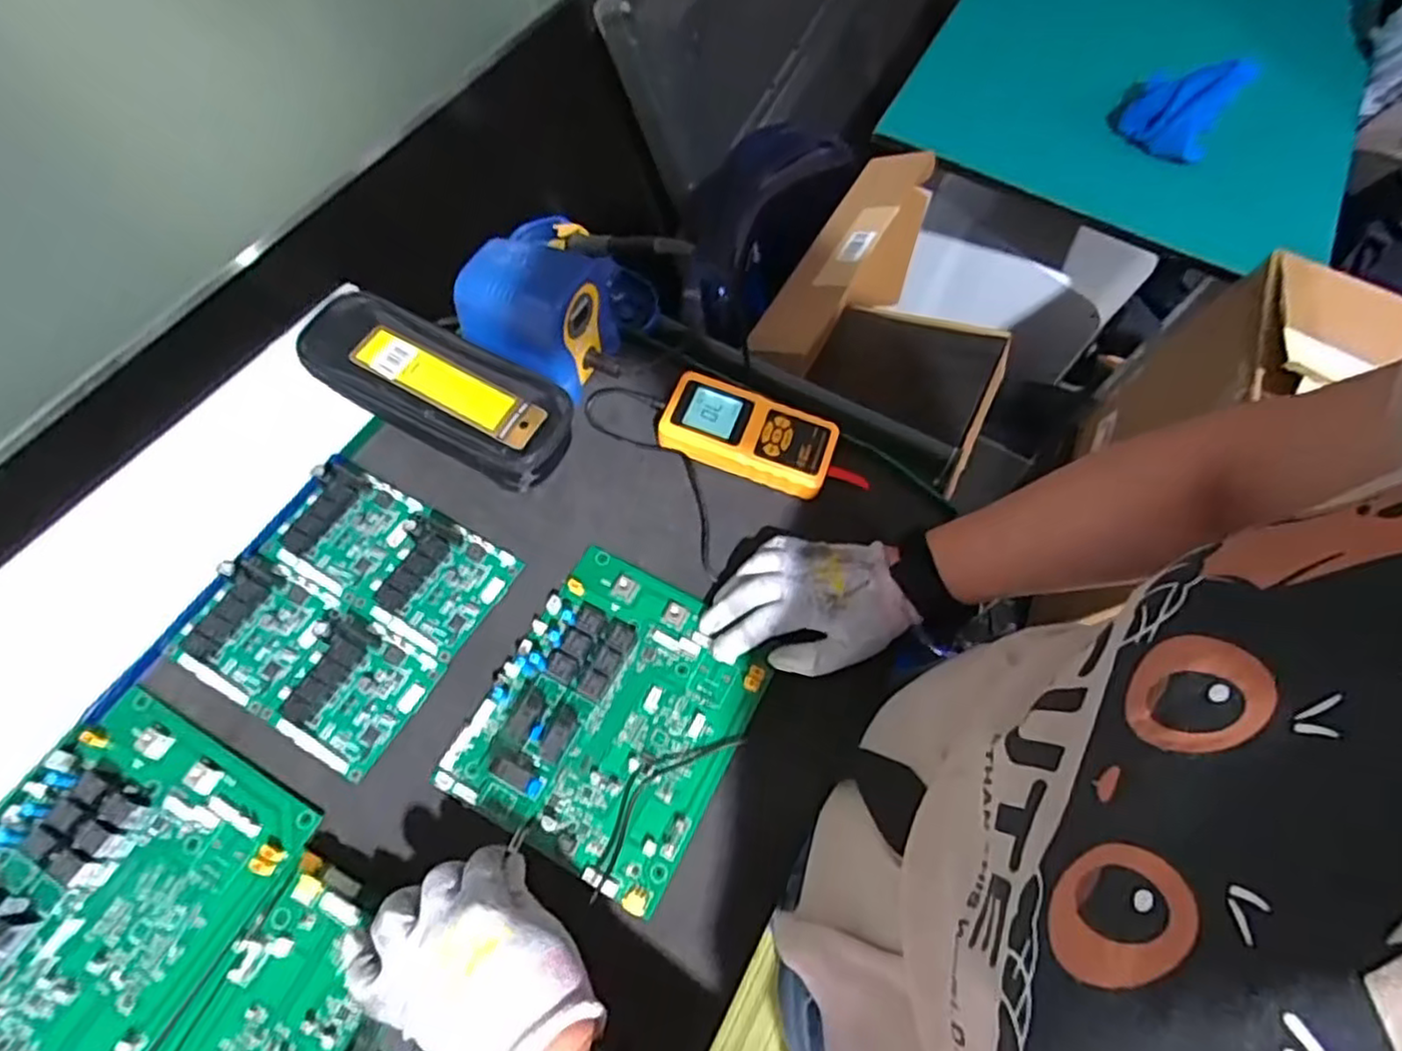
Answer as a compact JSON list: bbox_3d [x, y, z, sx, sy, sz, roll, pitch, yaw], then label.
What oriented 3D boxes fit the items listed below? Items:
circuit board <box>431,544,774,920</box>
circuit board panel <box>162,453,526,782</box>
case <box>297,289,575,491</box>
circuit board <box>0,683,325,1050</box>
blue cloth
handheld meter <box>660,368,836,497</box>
[{"bbox_3d":[-0.060,0.128,0.488,0.171,0.026,0.197,27,67,10],"label":"circuit board"},{"bbox_3d":[-0.263,0.057,0.519,0.179,0.022,0.186,28,67,10],"label":"circuit board panel"},{"bbox_3d":[-0.217,-0.115,0.580,0.233,0.038,0.095,27,67,10],"label":"case"},{"bbox_3d":[-0.373,0.225,0.431,0.172,0.020,0.200,28,67,10],"label":"circuit board"},{"bbox_3d":[0.609,-0.529,0.891,0.122,0.114,0.041,-3,65,-4],"label":"blue cloth"},{"bbox_3d":[0.040,-0.078,0.586,0.141,0.026,0.068,19,66,6],"label":"handheld meter"}]

